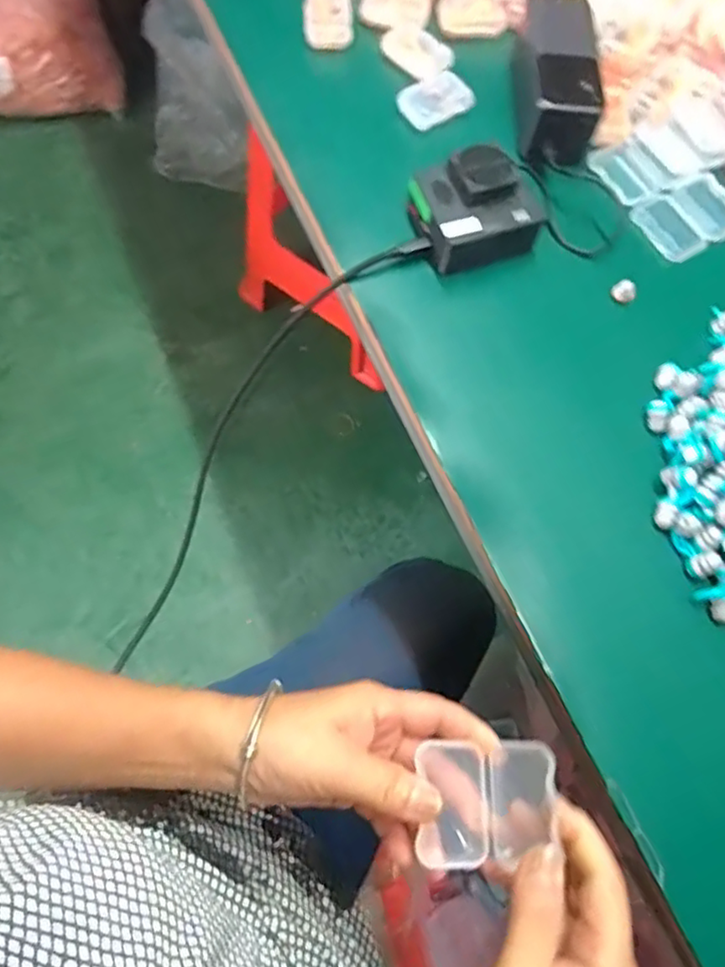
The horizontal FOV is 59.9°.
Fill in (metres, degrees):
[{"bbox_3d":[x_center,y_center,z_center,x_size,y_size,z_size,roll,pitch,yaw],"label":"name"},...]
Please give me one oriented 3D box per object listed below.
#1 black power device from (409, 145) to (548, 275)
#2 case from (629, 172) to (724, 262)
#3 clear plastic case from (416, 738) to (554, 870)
[{"bbox_3d":[0.081,-0.198,0.447,0.083,0.043,0.067,-17,71,-11],"label":"black power device"},{"bbox_3d":[0.252,-0.205,0.483,0.082,0.008,0.056,-28,73,-14],"label":"case"},{"bbox_3d":[0.059,0.158,0.308,0.063,0.034,0.052,-4,72,0],"label":"clear plastic case"}]

